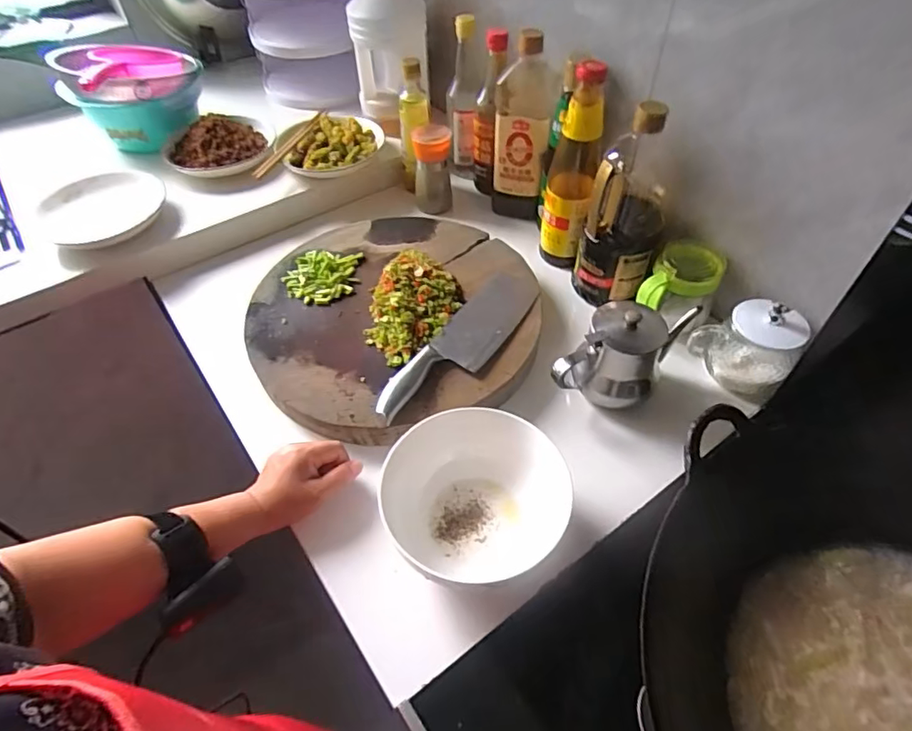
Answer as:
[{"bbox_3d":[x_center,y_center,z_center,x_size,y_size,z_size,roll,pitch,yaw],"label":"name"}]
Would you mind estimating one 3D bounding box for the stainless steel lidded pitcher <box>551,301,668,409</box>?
[{"bbox_3d":[0.175,-0.009,0.623,0.100,0.109,0.097,18,53,16],"label":"stainless steel lidded pitcher"}]

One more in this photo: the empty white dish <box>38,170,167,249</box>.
[{"bbox_3d":[-0.517,-0.232,0.809,0.167,0.034,0.143,-35,57,-24],"label":"empty white dish"}]

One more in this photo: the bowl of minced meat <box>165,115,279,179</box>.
[{"bbox_3d":[-0.394,-0.375,0.910,0.167,0.061,0.173,-1,50,1],"label":"bowl of minced meat"}]

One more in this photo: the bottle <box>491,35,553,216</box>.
[{"bbox_3d":[0.100,-0.353,0.829,0.078,0.267,0.087,3,50,5],"label":"bottle"}]

